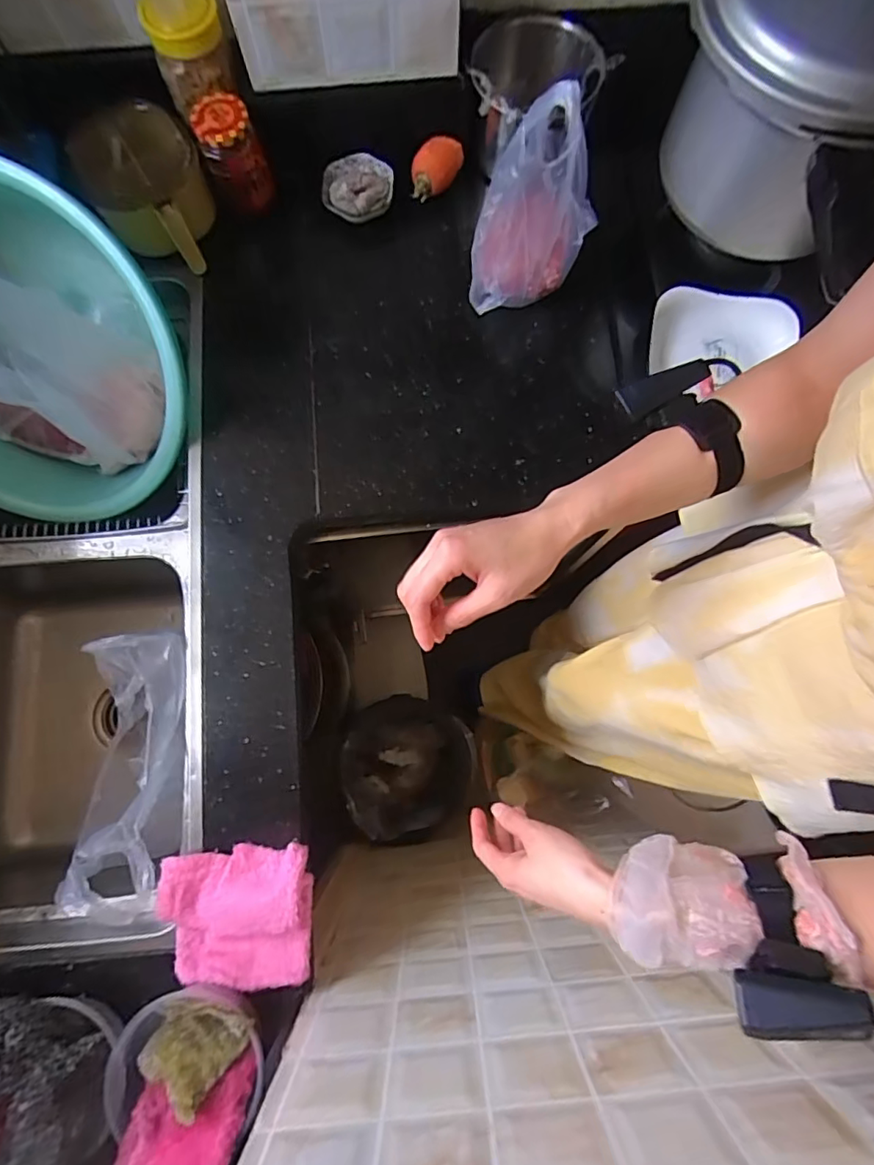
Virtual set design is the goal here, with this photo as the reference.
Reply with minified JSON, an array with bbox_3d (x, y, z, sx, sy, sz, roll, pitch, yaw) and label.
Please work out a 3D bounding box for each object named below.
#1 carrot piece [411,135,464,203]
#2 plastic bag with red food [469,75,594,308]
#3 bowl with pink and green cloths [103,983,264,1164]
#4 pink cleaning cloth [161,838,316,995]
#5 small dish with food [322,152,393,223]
[{"bbox_3d":[-0.001,-0.537,0.696,0.040,0.038,0.084,32,80,6],"label":"carrot piece"},{"bbox_3d":[0.102,-0.399,0.591,0.111,0.218,0.063,-18,79,-3],"label":"plastic bag with red food"},{"bbox_3d":[-0.222,0.441,0.479,0.125,0.082,0.140,10,79,2],"label":"bowl with pink and green cloths"},{"bbox_3d":[-0.201,0.332,0.536,0.143,0.034,0.122,-3,78,0],"label":"pink cleaning cloth"},{"bbox_3d":[-0.102,-0.513,0.696,0.089,0.023,0.080,-3,78,0],"label":"small dish with food"}]

